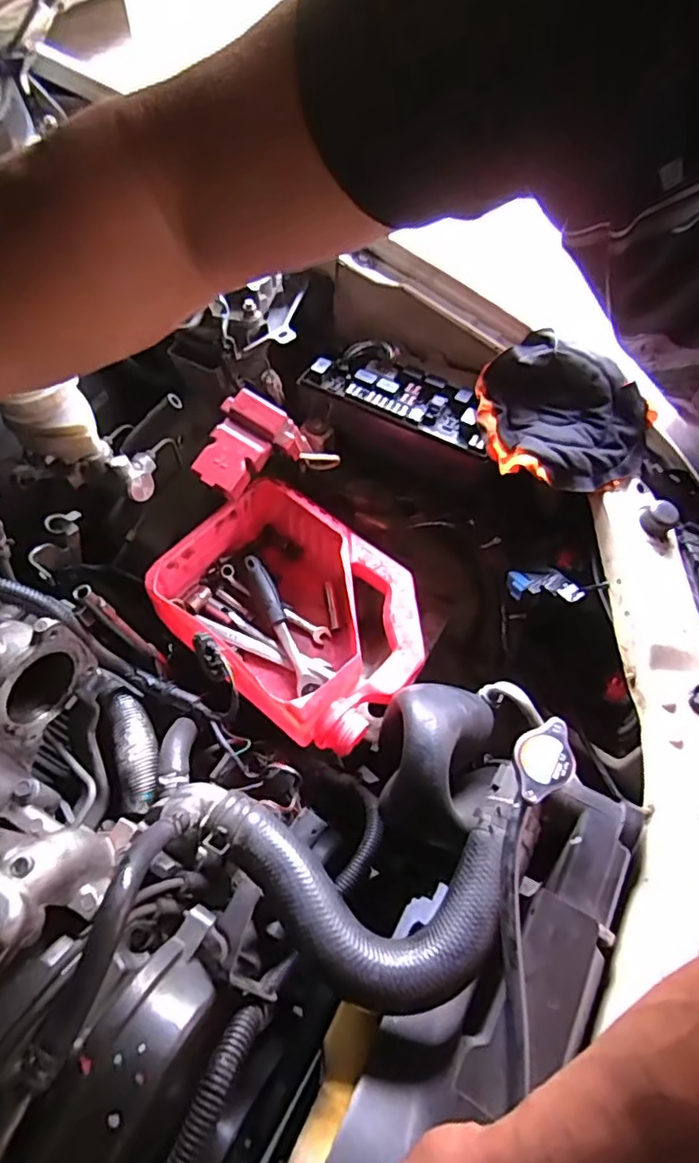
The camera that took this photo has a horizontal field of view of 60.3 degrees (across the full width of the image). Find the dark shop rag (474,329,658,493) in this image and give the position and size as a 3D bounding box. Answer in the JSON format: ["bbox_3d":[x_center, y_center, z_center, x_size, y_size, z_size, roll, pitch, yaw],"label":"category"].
[{"bbox_3d":[0.217,-0.167,0.612,0.182,0.050,0.150,20,85,4],"label":"dark shop rag"}]

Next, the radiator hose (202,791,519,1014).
[{"bbox_3d":[0.004,0.221,0.424,0.216,0.053,0.126,4,60,-1],"label":"radiator hose"}]

